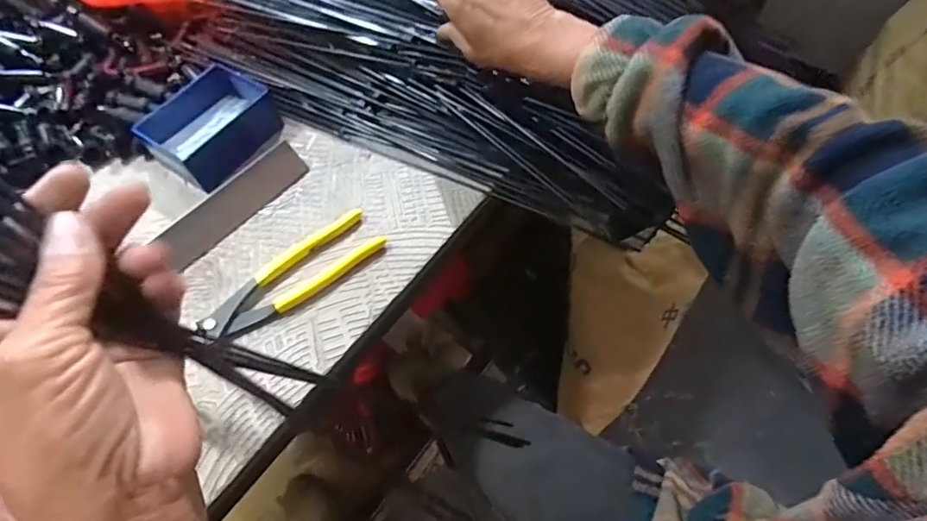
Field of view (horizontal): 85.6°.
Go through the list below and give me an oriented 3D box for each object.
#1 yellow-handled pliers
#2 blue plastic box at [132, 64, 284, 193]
[{"bbox_3d":[-0.145,0.010,0.421,0.157,0.015,0.054,-37,66,-17],"label":"yellow-handled pliers"},{"bbox_3d":[-0.246,-0.140,0.489,0.082,0.043,0.122,28,66,16],"label":"blue plastic box"}]

